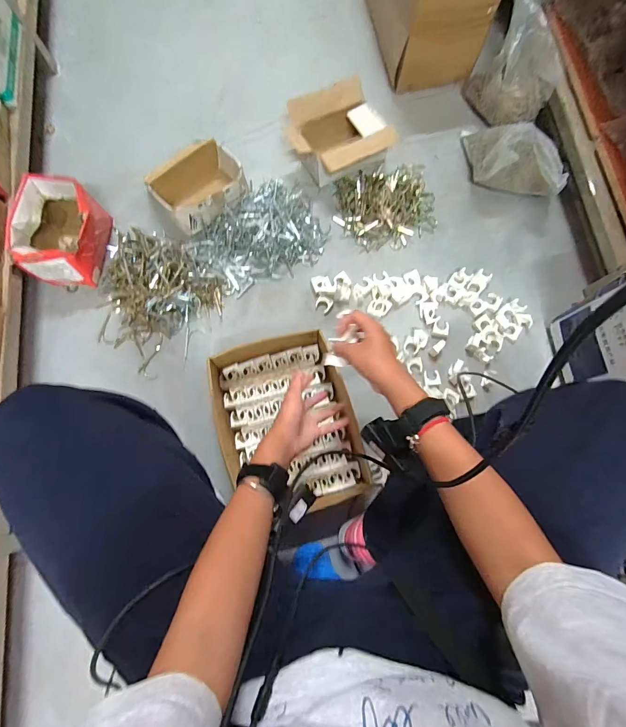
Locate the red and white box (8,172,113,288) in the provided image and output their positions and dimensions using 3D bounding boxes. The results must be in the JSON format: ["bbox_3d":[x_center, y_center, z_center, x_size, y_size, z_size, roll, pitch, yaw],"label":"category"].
[{"bbox_3d":[-0.514,-0.272,0.754,0.150,0.121,0.199,2,78,0],"label":"red and white box"}]

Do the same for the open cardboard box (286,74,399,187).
[{"bbox_3d":[0.052,-0.510,0.822,0.213,0.105,0.194,-30,79,-6],"label":"open cardboard box"}]

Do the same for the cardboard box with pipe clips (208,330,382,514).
[{"bbox_3d":[-0.051,0.108,0.669,0.217,0.087,0.297,-19,78,-4],"label":"cardboard box with pipe clips"}]

